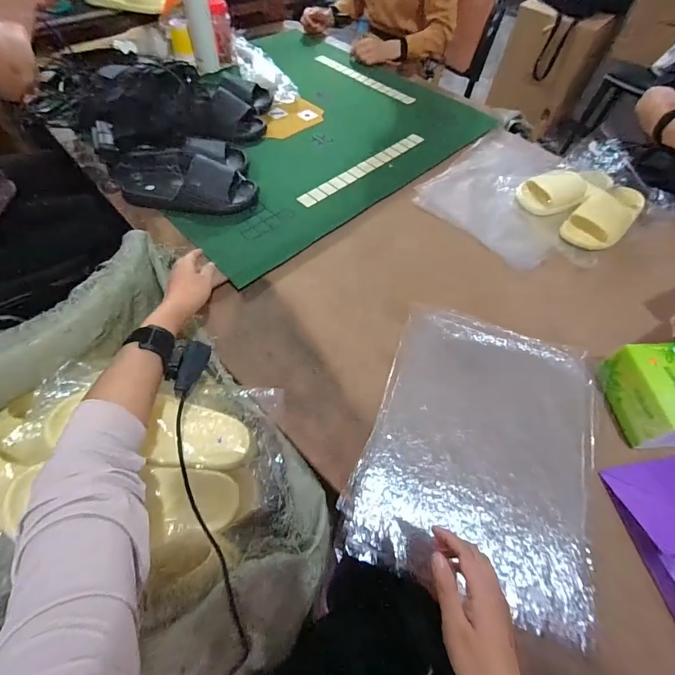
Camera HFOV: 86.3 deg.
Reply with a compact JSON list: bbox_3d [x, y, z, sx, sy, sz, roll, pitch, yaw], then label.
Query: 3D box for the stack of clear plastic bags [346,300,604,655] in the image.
[{"bbox_3d":[0.204,0.144,0.513,0.302,0.022,0.387,17,63,10],"label":"stack of clear plastic bags"}]

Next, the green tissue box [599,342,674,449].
[{"bbox_3d":[0.469,0.085,0.528,0.086,0.082,0.138,-2,59,-5],"label":"green tissue box"}]

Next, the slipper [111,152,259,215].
[{"bbox_3d":[-0.320,-0.333,0.743,0.302,0.073,0.146,9,59,1],"label":"slipper"}]

